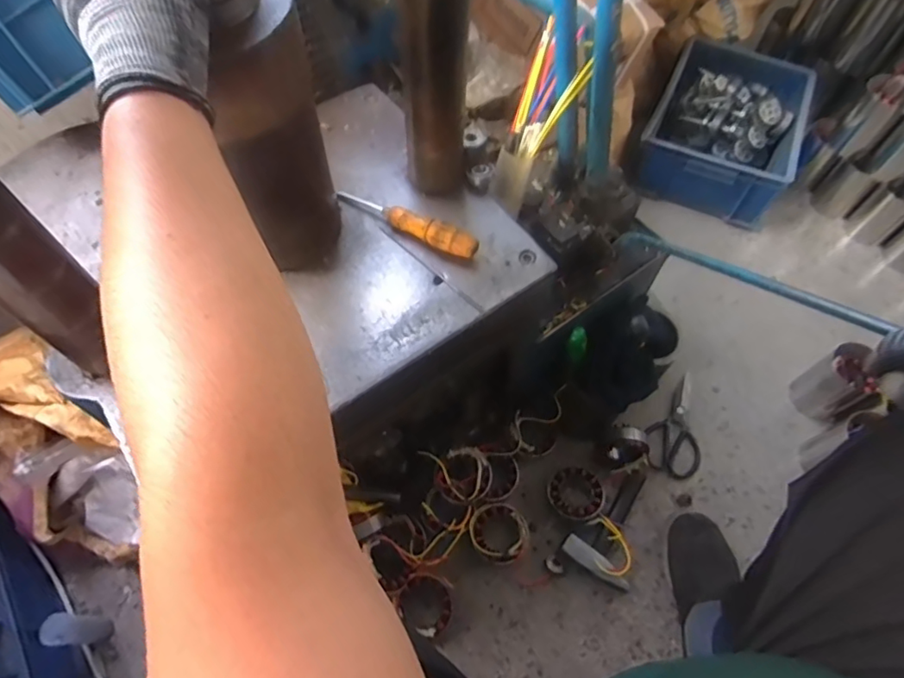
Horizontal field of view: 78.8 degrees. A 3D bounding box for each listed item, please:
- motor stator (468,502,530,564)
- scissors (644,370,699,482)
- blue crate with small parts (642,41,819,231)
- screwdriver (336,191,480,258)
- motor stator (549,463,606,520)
[{"bbox_3d":[0.074,0.301,0.860,0.093,0.032,0.086,35,66,17],"label":"motor stator"},{"bbox_3d":[0.393,0.149,0.985,0.094,0.011,0.195,8,61,3],"label":"scissors"},{"bbox_3d":[0.626,-0.484,1.257,0.321,0.132,0.415,23,63,11],"label":"blue crate with small parts"},{"bbox_3d":[-0.054,-0.132,0.609,0.178,0.027,0.027,27,64,13],"label":"screwdriver"},{"bbox_3d":[0.206,0.252,0.906,0.094,0.040,0.091,1,61,-1],"label":"motor stator"}]

